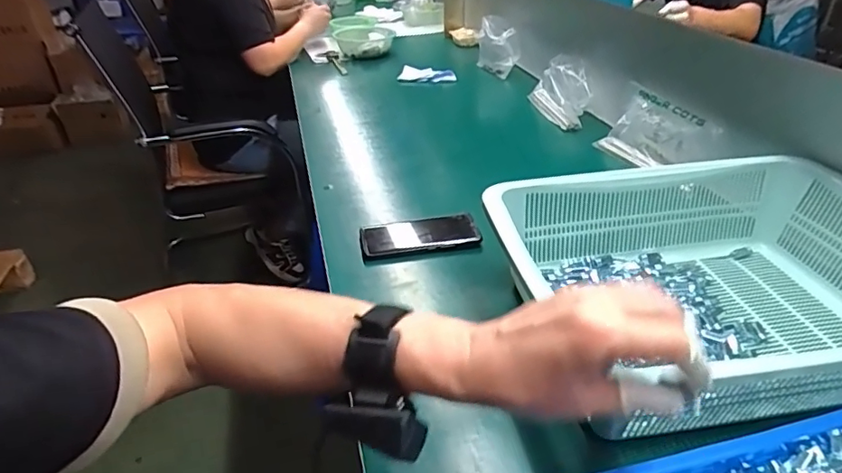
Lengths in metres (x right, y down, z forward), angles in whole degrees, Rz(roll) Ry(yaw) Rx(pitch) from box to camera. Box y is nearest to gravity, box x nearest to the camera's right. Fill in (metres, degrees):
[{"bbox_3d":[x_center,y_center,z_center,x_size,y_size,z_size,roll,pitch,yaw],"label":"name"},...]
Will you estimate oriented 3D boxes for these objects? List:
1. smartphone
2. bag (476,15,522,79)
[{"bbox_3d":[-0.003,-0.005,0.752,0.163,0.014,0.085,-9,35,-6],"label":"smartphone"},{"bbox_3d":[0.199,-0.499,1.406,0.135,0.137,0.039,32,48,28],"label":"bag"}]

